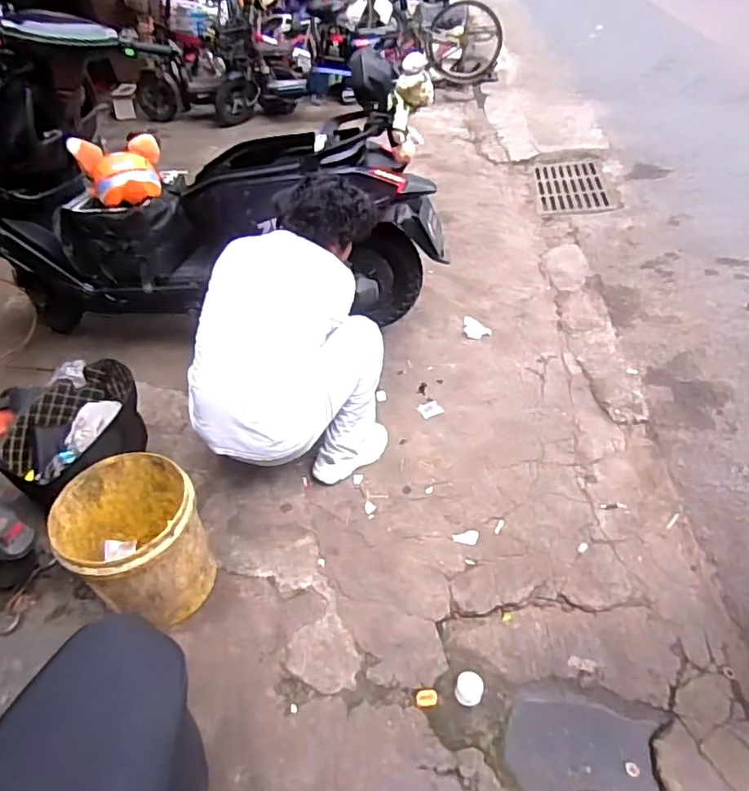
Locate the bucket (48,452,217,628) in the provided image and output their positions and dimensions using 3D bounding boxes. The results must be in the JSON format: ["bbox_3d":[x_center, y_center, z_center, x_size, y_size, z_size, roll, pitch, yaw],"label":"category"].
[{"bbox_3d":[-0.595,0.374,1.472,0.301,0.346,0.332,-31,47,-25],"label":"bucket"}]

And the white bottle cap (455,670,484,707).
[{"bbox_3d":[0.221,0.688,1.341,0.061,0.050,0.066,-1,45,1],"label":"white bottle cap"}]

